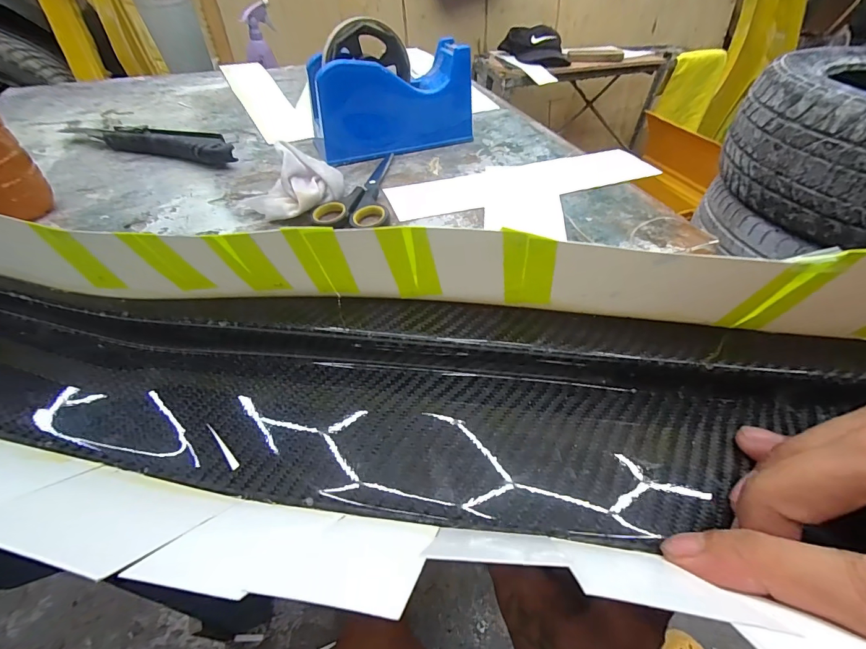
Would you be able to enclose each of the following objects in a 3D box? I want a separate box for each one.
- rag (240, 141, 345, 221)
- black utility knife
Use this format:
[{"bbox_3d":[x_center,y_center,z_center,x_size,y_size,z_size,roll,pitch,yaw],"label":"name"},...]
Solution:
[{"bbox_3d":[-0.109,-0.116,0.315,0.073,0.034,0.051,-33,55,-28],"label":"rag"},{"bbox_3d":[-0.281,-0.184,0.398,0.202,0.024,0.034,14,48,12],"label":"black utility knife"}]

